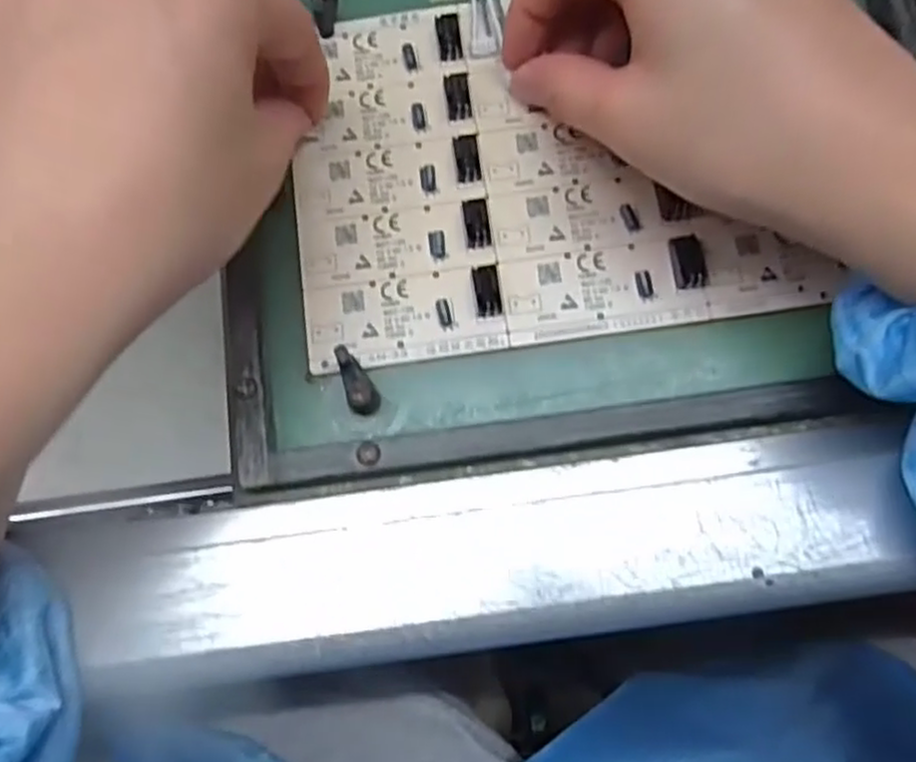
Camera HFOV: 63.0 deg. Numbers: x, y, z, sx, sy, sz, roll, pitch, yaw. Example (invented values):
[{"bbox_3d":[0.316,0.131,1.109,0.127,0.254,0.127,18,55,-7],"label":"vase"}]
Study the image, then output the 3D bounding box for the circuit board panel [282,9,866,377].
[{"bbox_3d":[0.025,-0.074,0.252,0.160,0.007,0.124,-8,76,0],"label":"circuit board panel"}]

